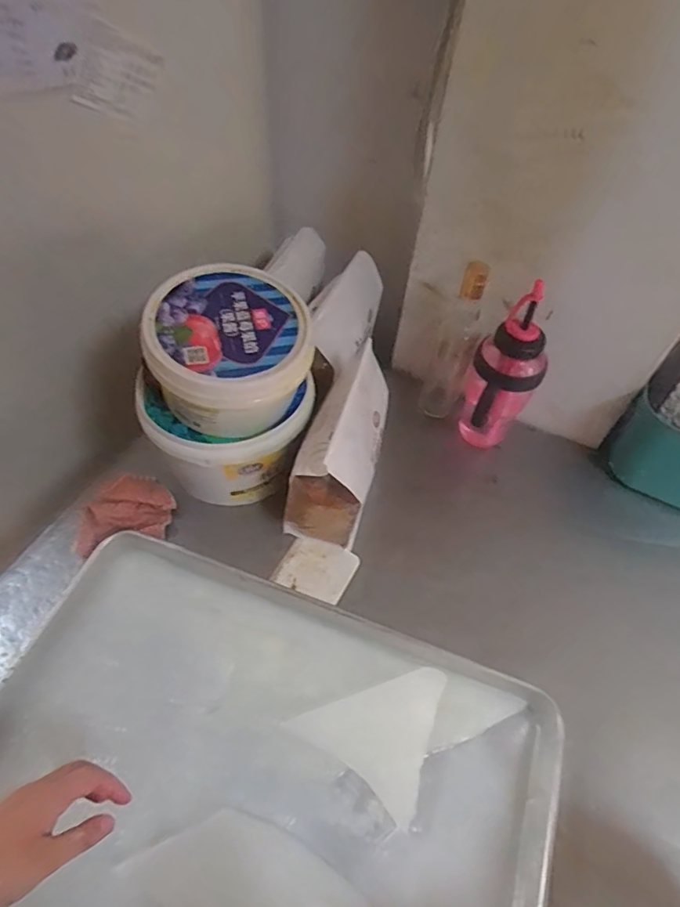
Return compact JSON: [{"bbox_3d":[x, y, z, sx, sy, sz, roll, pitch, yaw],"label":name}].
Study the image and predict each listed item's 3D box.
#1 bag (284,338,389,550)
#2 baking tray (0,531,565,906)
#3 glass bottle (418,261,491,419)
[{"bbox_3d":[0.001,-0.009,0.733,0.106,0.198,0.193,12,53,5],"label":"bag"},{"bbox_3d":[-0.089,0.347,0.557,0.589,0.044,0.400,19,54,10],"label":"baking tray"},{"bbox_3d":[0.176,-0.165,0.828,0.064,0.258,0.058,18,54,9],"label":"glass bottle"}]

